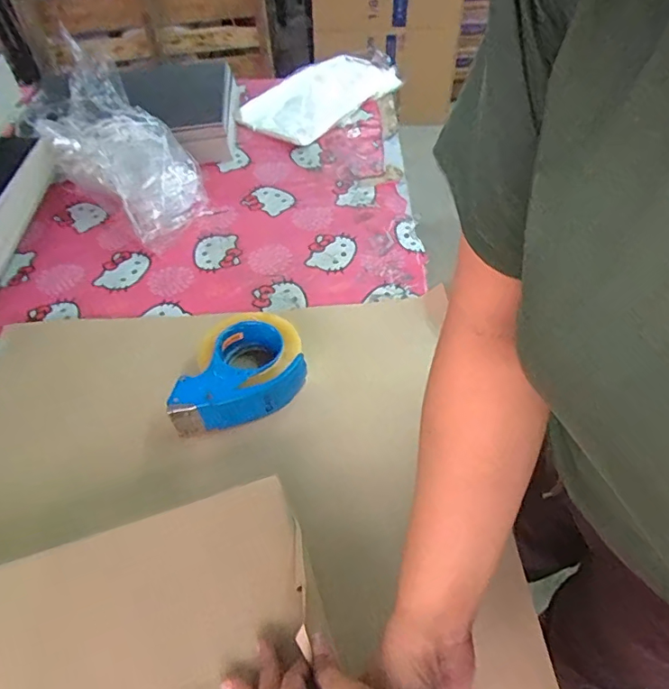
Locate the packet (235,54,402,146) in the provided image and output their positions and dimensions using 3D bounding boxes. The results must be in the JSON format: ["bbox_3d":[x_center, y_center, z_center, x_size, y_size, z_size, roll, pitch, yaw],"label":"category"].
[{"bbox_3d":[-0.019,-0.526,1.054,0.178,0.035,0.354,33,59,23],"label":"packet"}]

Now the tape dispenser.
[{"bbox_3d":[-0.120,0.028,0.609,0.158,0.062,0.126,-15,53,-11],"label":"tape dispenser"}]

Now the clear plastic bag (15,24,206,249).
[{"bbox_3d":[-0.336,-0.319,0.805,0.317,0.121,0.160,46,62,1],"label":"clear plastic bag"}]

